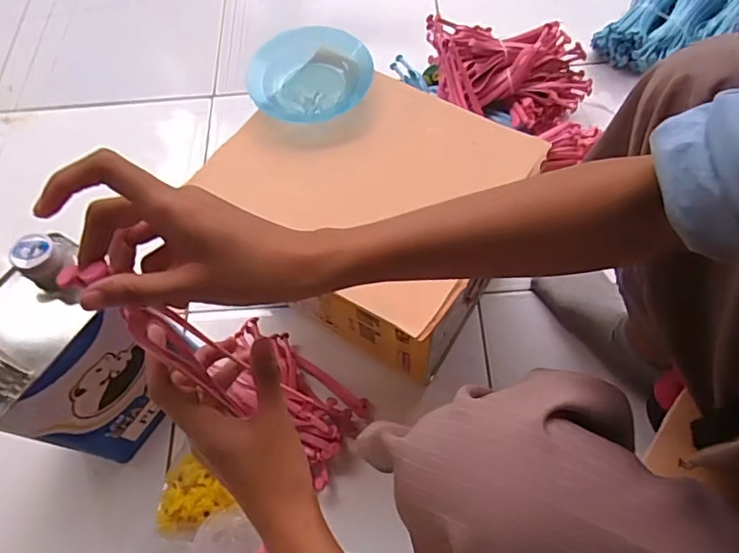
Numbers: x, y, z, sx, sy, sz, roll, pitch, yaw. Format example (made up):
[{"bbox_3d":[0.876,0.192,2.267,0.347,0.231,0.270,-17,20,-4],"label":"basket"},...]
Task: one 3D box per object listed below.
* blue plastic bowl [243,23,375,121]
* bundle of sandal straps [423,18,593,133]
[{"bbox_3d":[-0.061,-0.209,0.555,0.126,0.037,0.112,-9,63,-1],"label":"blue plastic bowl"},{"bbox_3d":[0.205,-0.310,0.798,0.246,0.090,0.134,12,65,10],"label":"bundle of sandal straps"}]

